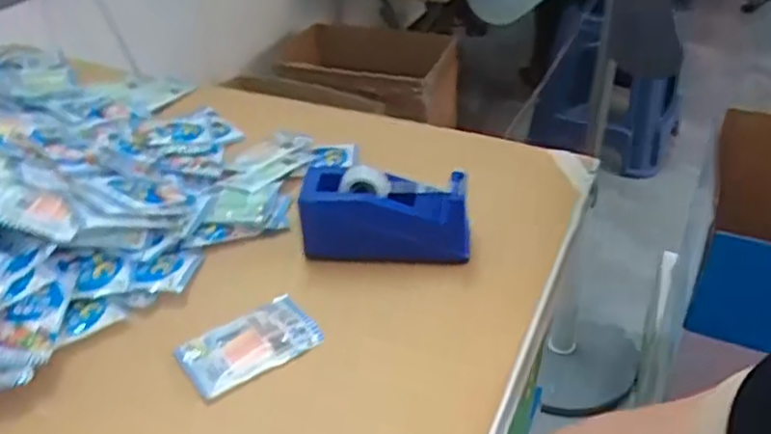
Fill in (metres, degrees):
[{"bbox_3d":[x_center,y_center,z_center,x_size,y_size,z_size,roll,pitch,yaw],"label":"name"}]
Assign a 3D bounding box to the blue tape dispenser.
[{"bbox_3d":[0.000,-0.005,0.609,0.147,0.065,0.055,1,37,5],"label":"blue tape dispenser"}]

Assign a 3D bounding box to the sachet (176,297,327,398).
[{"bbox_3d":[-0.108,0.098,0.540,0.102,0.007,0.070,-26,42,-28],"label":"sachet"}]

